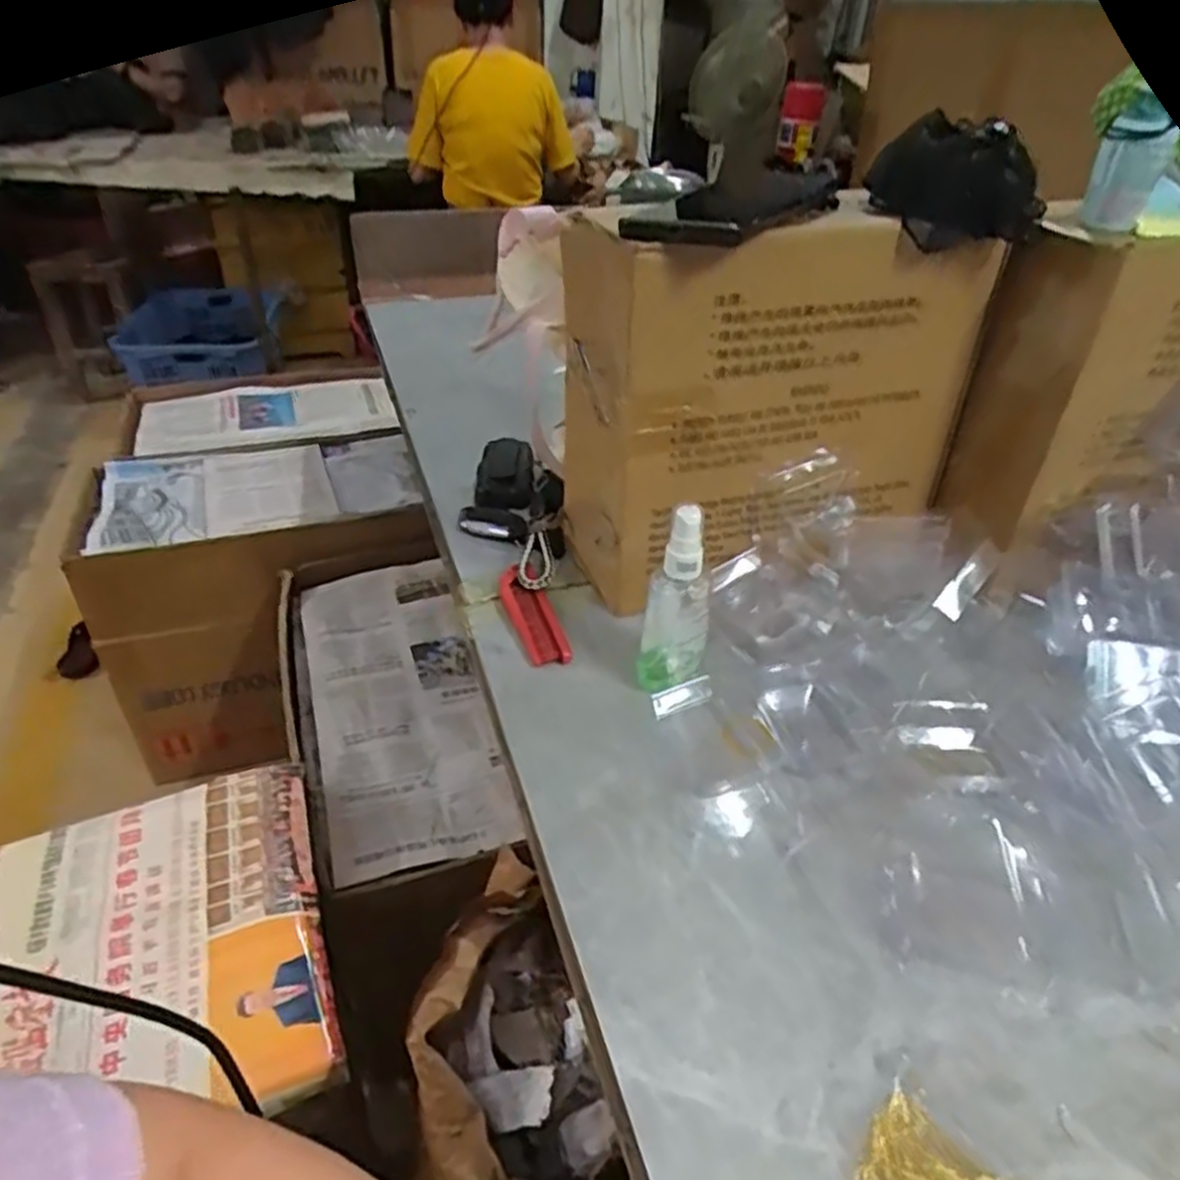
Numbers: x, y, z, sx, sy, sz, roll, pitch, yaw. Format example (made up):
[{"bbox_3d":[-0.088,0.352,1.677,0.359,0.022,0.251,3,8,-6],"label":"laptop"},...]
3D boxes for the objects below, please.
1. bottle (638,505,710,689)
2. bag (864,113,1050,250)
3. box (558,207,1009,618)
[{"bbox_3d":[0.057,0.008,0.504,0.041,0.131,0.033,9,37,6],"label":"bottle"},{"bbox_3d":[0.233,-0.257,0.496,0.108,0.065,0.041,13,38,13],"label":"bag"},{"bbox_3d":[0.129,-0.140,0.602,0.276,0.267,0.110,-10,39,-17],"label":"box"}]

